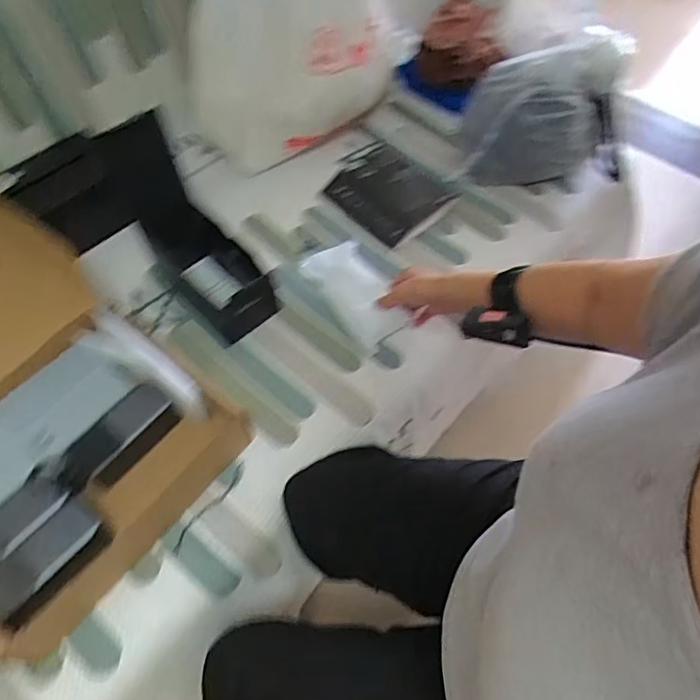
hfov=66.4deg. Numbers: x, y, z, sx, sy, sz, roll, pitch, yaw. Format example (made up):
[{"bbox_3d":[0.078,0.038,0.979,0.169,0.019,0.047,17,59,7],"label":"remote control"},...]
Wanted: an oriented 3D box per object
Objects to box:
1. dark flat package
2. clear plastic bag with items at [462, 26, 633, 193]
[{"bbox_3d":[0.058,-0.282,0.920,0.170,0.024,0.214,-39,66,-22],"label":"dark flat package"},{"bbox_3d":[0.325,-0.407,0.913,0.260,0.164,0.198,7,58,5],"label":"clear plastic bag with items"}]

